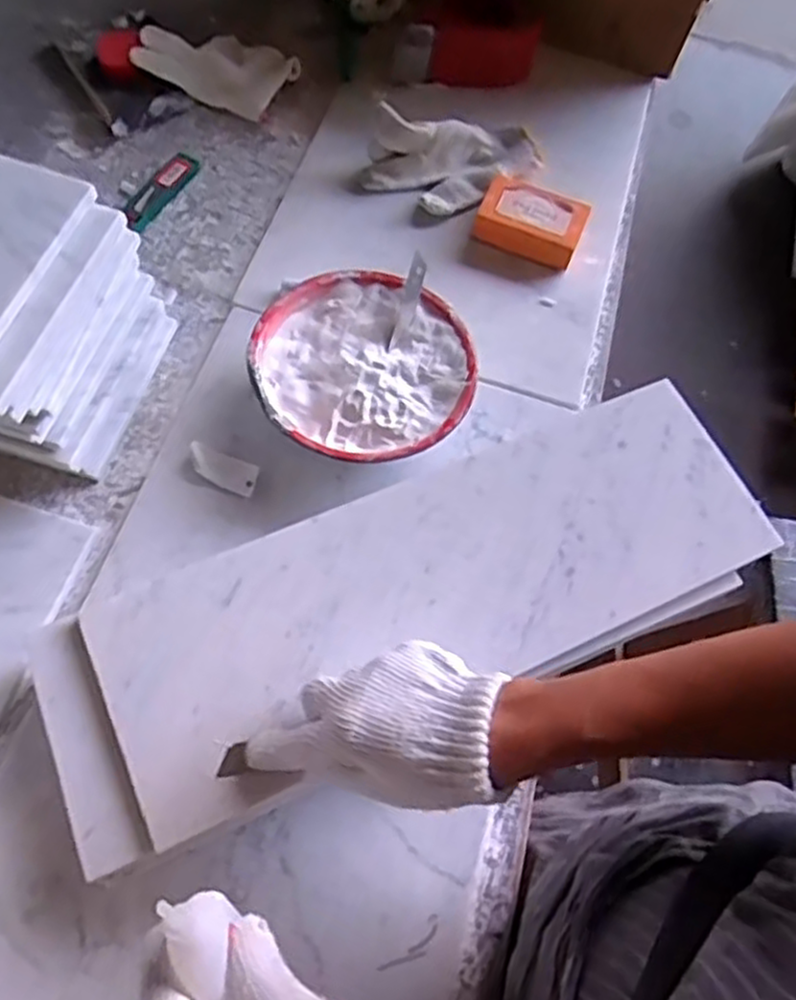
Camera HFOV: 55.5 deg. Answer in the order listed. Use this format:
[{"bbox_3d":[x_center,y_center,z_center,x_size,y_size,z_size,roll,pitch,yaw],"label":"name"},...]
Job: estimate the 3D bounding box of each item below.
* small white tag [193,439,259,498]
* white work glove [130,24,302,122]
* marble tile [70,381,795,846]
[{"bbox_3d":[-0.132,-0.023,0.574,0.055,0.015,0.024,25,67,4],"label":"small white tag"},{"bbox_3d":[-0.182,-0.445,0.770,0.155,0.027,0.087,24,67,4],"label":"white work glove"},{"bbox_3d":[0.035,0.049,0.510,0.447,0.018,0.154,-21,68,-14],"label":"marble tile"}]

